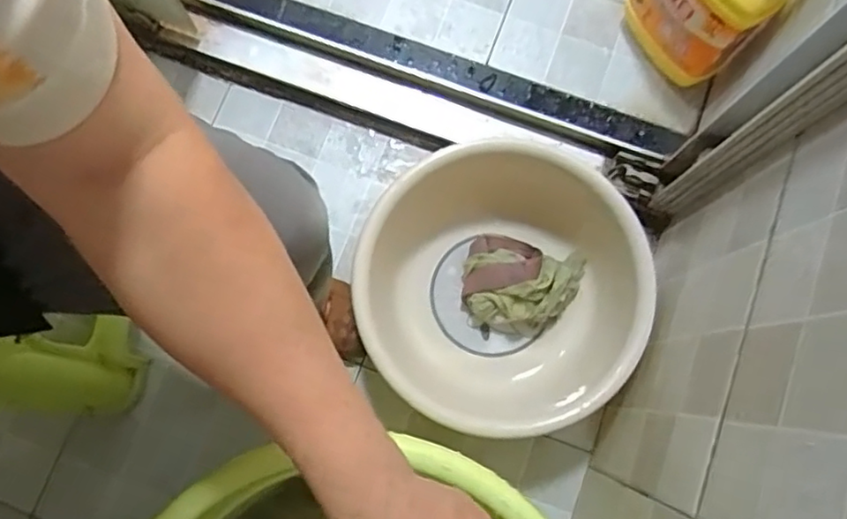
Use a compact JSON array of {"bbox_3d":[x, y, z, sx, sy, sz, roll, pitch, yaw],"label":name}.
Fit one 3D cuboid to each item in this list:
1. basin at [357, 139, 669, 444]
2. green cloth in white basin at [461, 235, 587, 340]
[{"bbox_3d":[0.099,0.027,0.720,0.309,0.139,0.295,36,81,6],"label":"basin"},{"bbox_3d":[0.118,0.034,0.733,0.140,0.057,0.113,14,80,2],"label":"green cloth in white basin"}]

